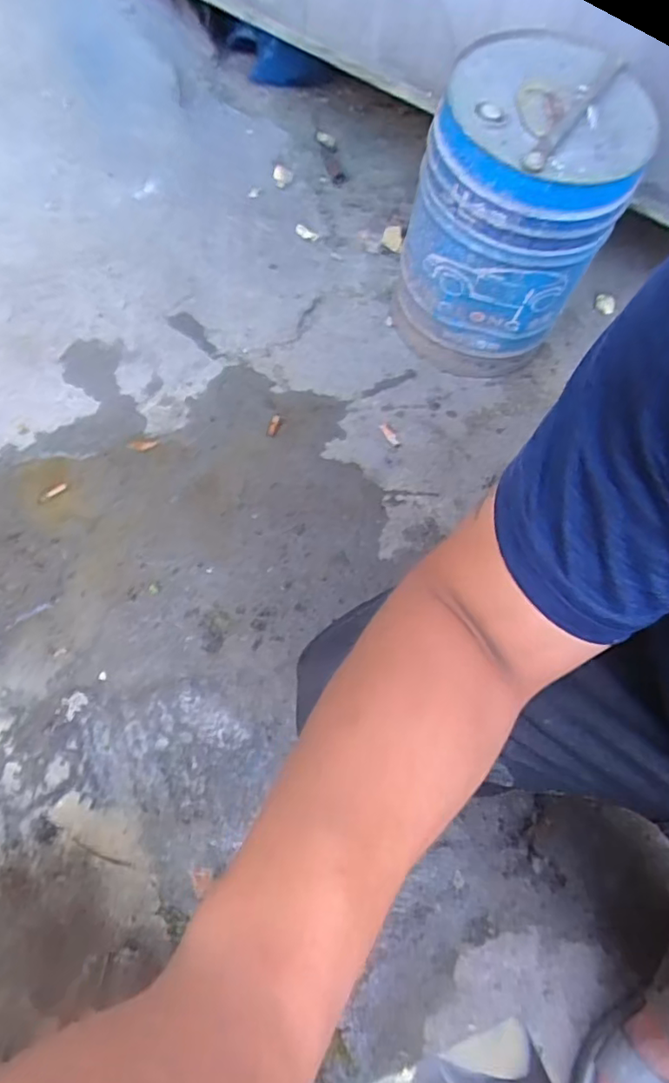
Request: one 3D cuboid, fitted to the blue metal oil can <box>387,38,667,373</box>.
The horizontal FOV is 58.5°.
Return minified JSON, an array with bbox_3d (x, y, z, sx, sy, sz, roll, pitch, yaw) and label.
[{"bbox_3d":[0.246,-0.445,0.864,0.248,0.365,0.245,1,66,-3],"label":"blue metal oil can"}]

